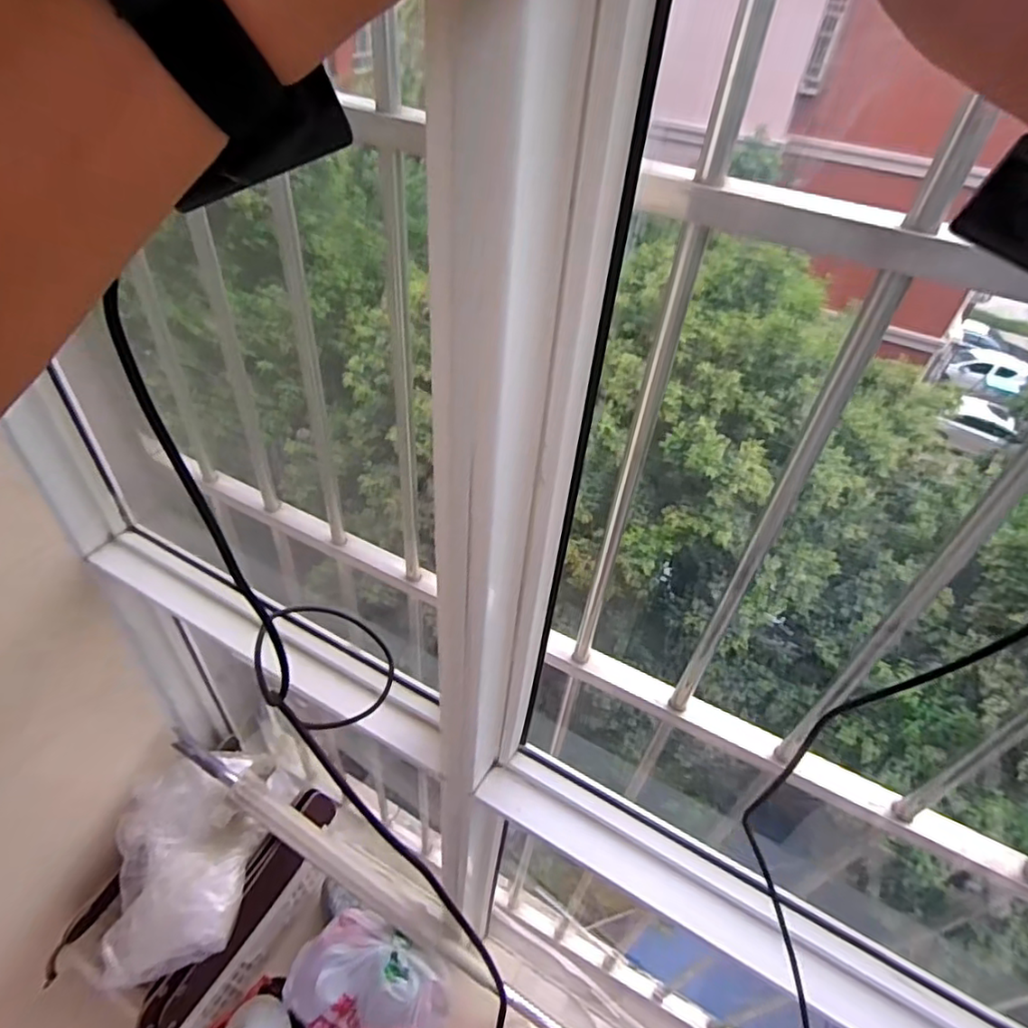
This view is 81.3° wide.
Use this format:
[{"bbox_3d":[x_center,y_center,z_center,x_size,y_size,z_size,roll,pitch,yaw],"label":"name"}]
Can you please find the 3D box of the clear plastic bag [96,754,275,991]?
[{"bbox_3d":[-0.593,0.630,1.095,0.233,0.114,0.336,-7,45,-14],"label":"clear plastic bag"}]

